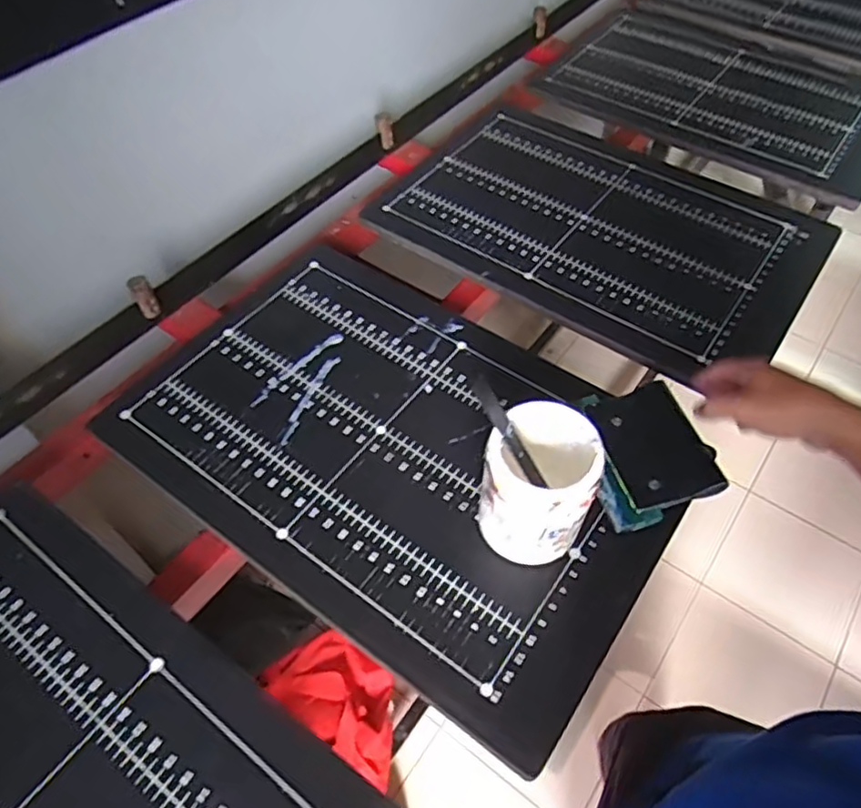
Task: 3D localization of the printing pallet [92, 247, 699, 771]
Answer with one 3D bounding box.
[{"bbox_3d":[-0.054,0.031,0.736,0.626,0.016,0.392,31,59,21],"label":"printing pallet"}]

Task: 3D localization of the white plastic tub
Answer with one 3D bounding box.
[{"bbox_3d":[0.101,0.080,0.612,0.094,0.142,0.095,0,53,0],"label":"white plastic tub"}]

